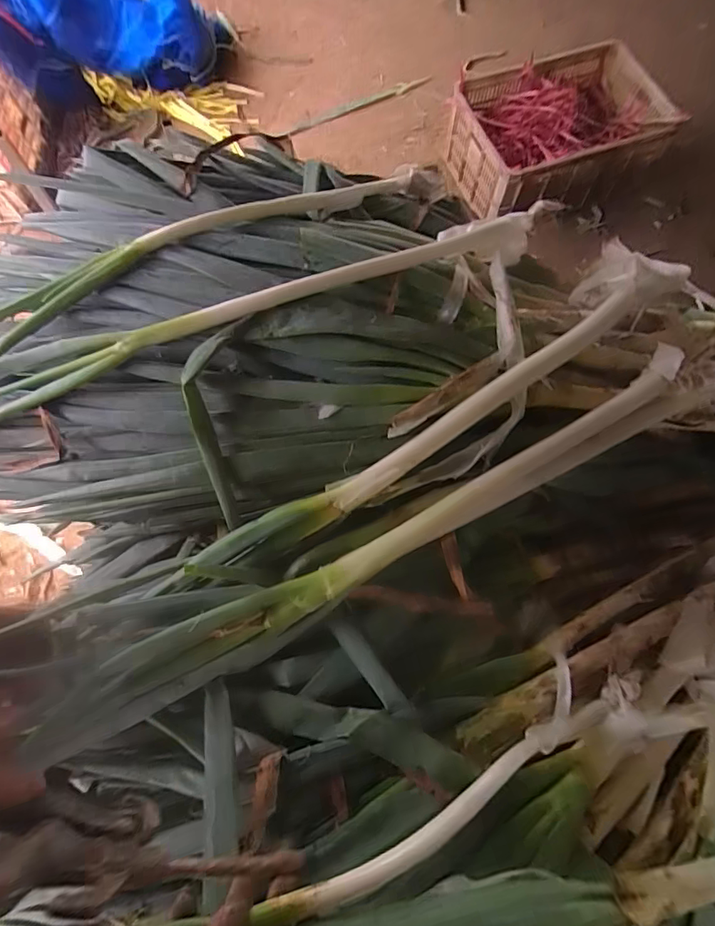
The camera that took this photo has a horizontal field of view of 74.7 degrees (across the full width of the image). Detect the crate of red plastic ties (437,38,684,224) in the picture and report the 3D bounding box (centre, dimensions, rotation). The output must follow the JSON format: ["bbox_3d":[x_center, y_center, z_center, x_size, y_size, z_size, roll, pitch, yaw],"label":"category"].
[{"bbox_3d":[0.598,-1.002,1.461,0.585,0.246,0.427,-22,74,-9],"label":"crate of red plastic ties"}]

